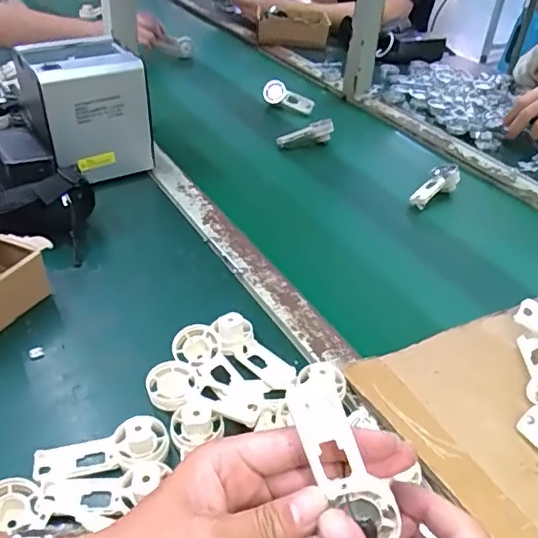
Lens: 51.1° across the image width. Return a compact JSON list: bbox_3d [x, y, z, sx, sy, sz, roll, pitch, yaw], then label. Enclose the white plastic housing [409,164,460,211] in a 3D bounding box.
[{"bbox_3d":[0.229,-0.115,0.776,0.093,0.015,0.038,-38,52,-21],"label":"white plastic housing"}]

